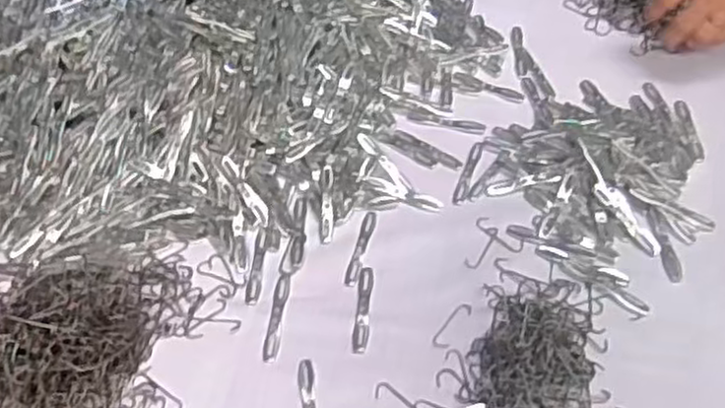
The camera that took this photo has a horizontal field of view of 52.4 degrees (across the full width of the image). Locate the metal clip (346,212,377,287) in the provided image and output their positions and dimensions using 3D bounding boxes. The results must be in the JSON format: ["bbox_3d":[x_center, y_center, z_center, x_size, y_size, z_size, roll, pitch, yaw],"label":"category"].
[{"bbox_3d":[0.000,0.034,0.581,0.011,0.004,0.069,9,53,12],"label":"metal clip"}]

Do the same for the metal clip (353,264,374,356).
[{"bbox_3d":[0.001,0.077,0.548,0.011,0.004,0.072,2,52,7],"label":"metal clip"}]

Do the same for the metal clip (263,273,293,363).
[{"bbox_3d":[-0.063,0.082,0.548,0.011,0.004,0.074,2,52,7],"label":"metal clip"}]

